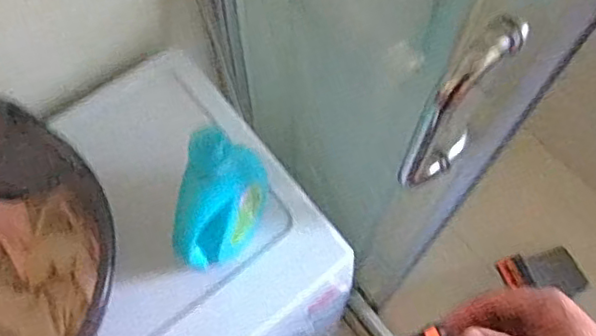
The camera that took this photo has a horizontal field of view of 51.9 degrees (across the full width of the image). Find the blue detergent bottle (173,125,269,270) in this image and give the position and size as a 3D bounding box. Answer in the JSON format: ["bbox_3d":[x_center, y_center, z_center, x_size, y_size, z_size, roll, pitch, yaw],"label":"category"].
[{"bbox_3d":[-0.085,0.042,0.697,0.067,0.227,0.150,24,70,9],"label":"blue detergent bottle"}]

